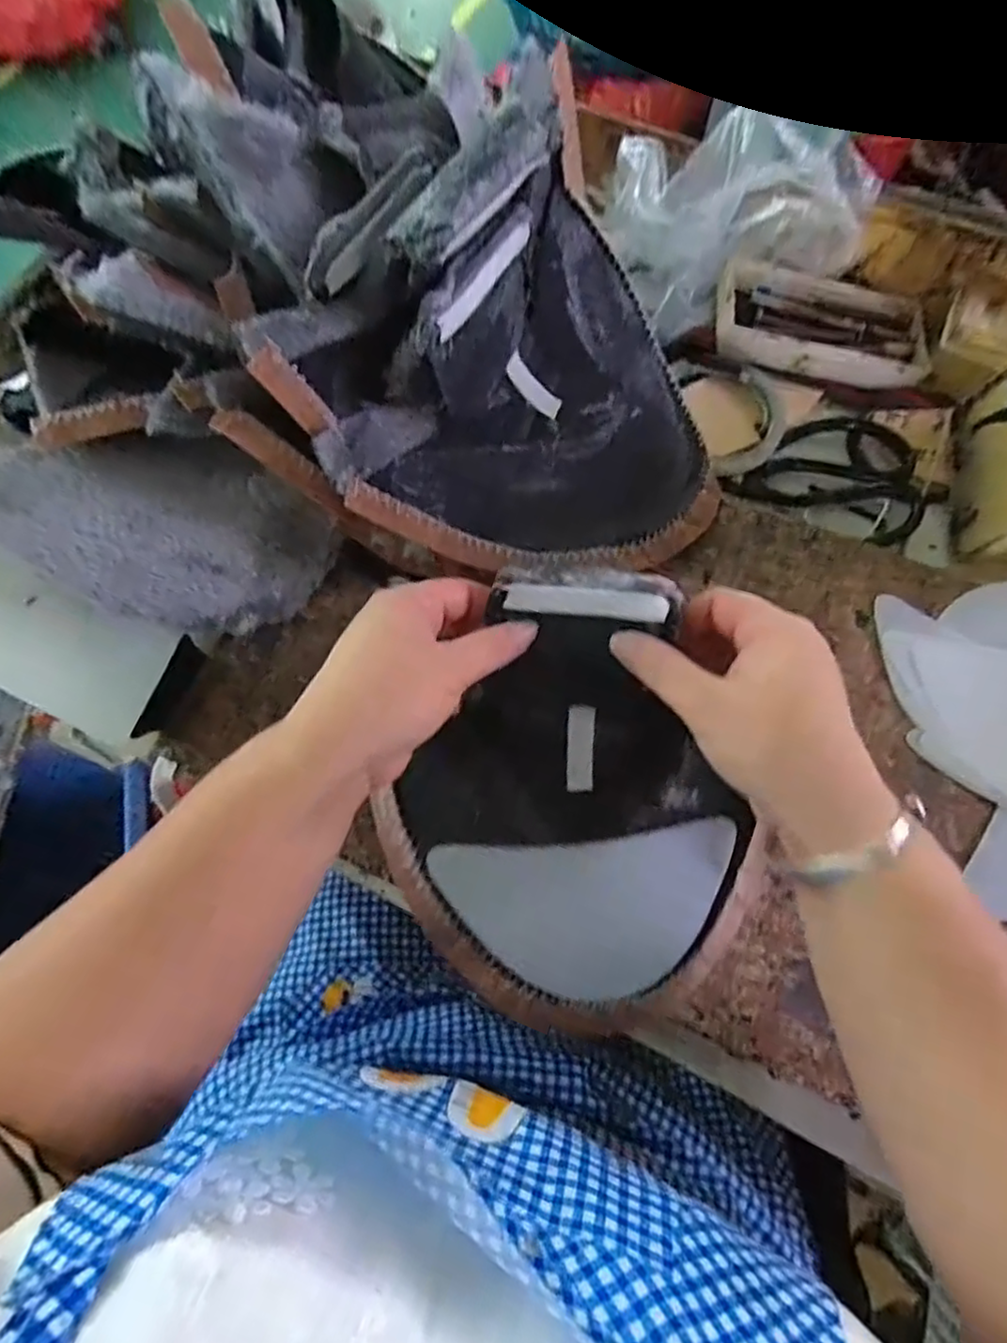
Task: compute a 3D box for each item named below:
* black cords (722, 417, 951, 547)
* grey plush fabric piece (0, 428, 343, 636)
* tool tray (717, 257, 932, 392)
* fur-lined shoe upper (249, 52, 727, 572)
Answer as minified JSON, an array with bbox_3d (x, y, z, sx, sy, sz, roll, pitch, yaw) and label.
[{"bbox_3d":[0.225,-0.136,0.449,0.133,0.018,0.084,19,72,7],"label":"black cords"},{"bbox_3d":[-0.198,-0.080,0.373,0.192,0.017,0.098,9,94,-8],"label":"grey plush fabric piece"},{"bbox_3d":[0.225,-0.243,0.471,0.147,0.032,0.074,7,71,3],"label":"tool tray"},{"bbox_3d":[0.028,-0.155,0.363,0.233,0.124,0.240,42,75,-11],"label":"fur-lined shoe upper"}]

